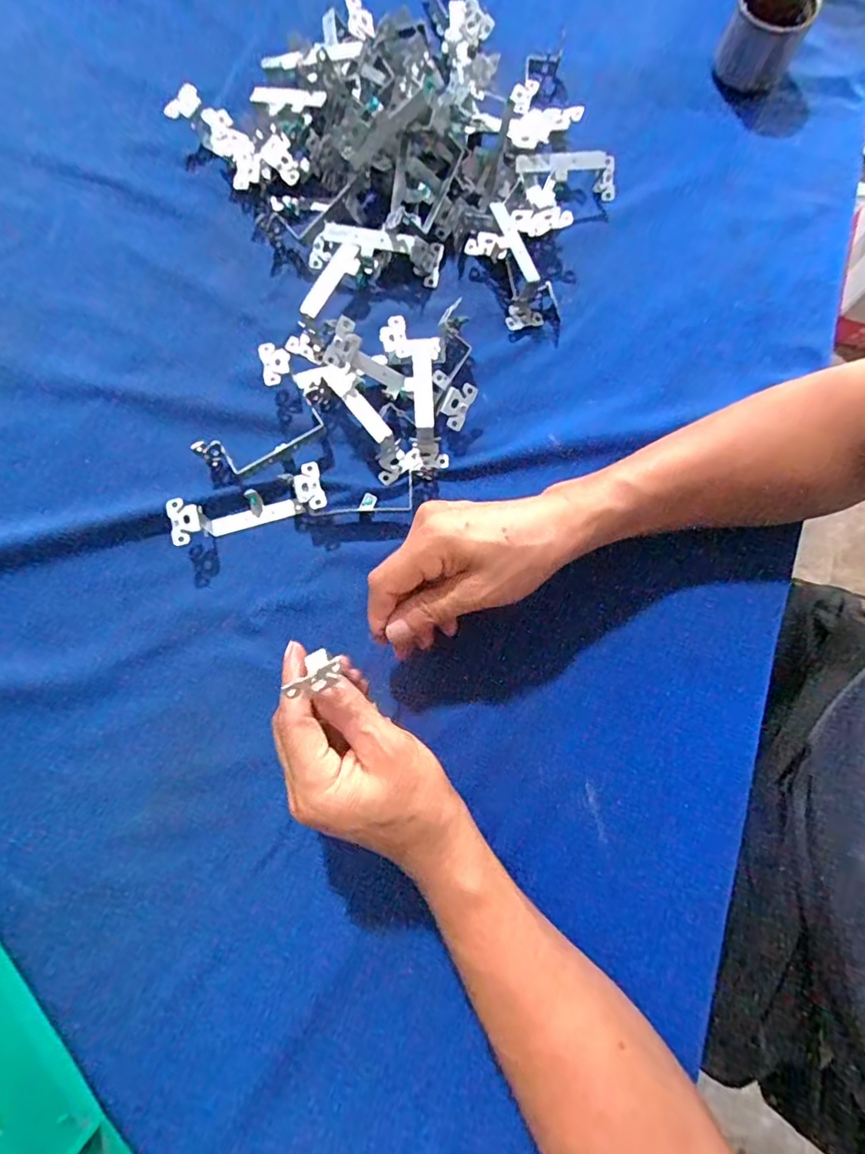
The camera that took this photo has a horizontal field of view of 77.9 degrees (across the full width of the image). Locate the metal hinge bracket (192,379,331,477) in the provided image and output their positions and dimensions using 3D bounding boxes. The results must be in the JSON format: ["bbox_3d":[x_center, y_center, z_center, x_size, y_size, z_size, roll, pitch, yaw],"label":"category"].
[{"bbox_3d":[-0.117,-0.104,0.394,0.105,0.026,0.036,-30,81,-6],"label":"metal hinge bracket"}]

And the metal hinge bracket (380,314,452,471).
[{"bbox_3d":[-0.011,-0.137,0.399,0.044,0.027,0.108,-5,79,-1],"label":"metal hinge bracket"}]

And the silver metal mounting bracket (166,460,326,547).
[{"bbox_3d":[-0.129,-0.049,0.383,0.105,0.028,0.032,-16,80,-3],"label":"silver metal mounting bracket"}]

